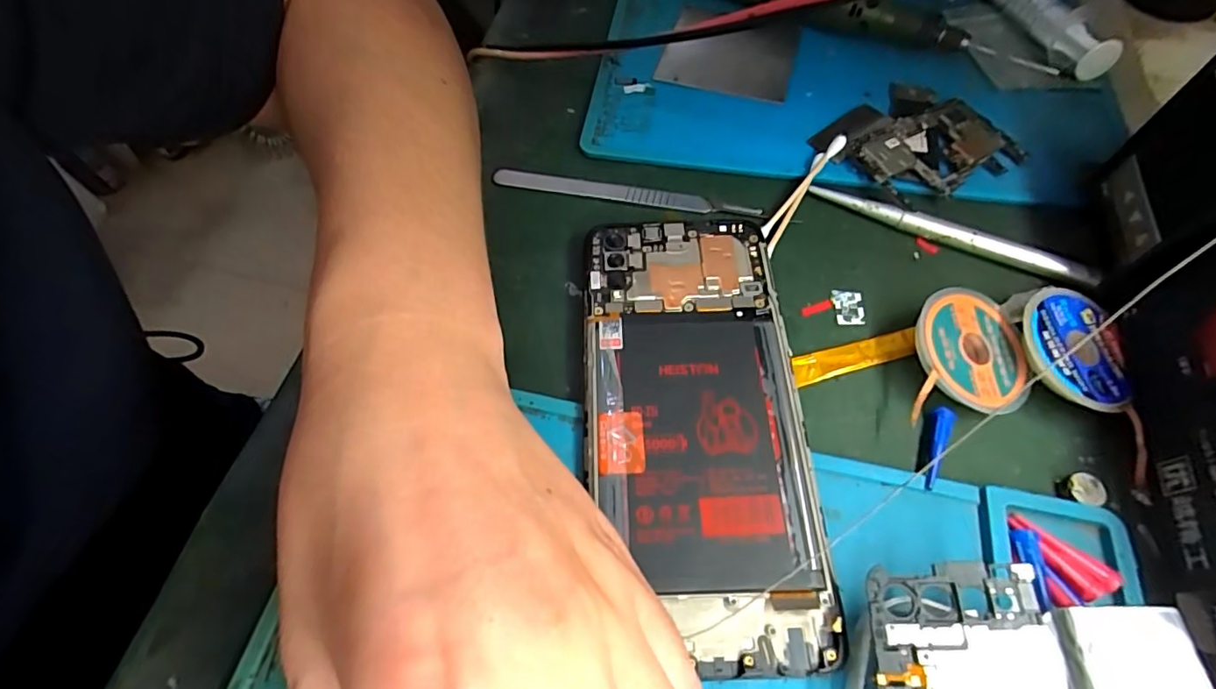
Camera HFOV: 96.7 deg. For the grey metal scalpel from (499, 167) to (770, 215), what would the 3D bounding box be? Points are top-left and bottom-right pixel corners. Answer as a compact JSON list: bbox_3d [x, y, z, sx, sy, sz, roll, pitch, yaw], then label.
[{"bbox_3d":[0.007,-0.068,0.242,0.117,0.004,0.010,10,61,7],"label":"grey metal scalpel"}]

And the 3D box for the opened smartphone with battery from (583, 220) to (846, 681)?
[{"bbox_3d":[0.029,0.022,0.186,0.071,0.010,0.155,-2,61,0],"label":"opened smartphone with battery"}]

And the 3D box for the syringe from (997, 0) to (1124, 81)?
[{"bbox_3d":[0.213,-0.167,0.269,0.016,0.023,0.099,-8,61,-3],"label":"syringe"}]

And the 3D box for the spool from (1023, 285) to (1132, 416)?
[{"bbox_3d":[0.165,0.000,0.188,0.042,0.011,0.041,-1,61,1],"label":"spool"}]

